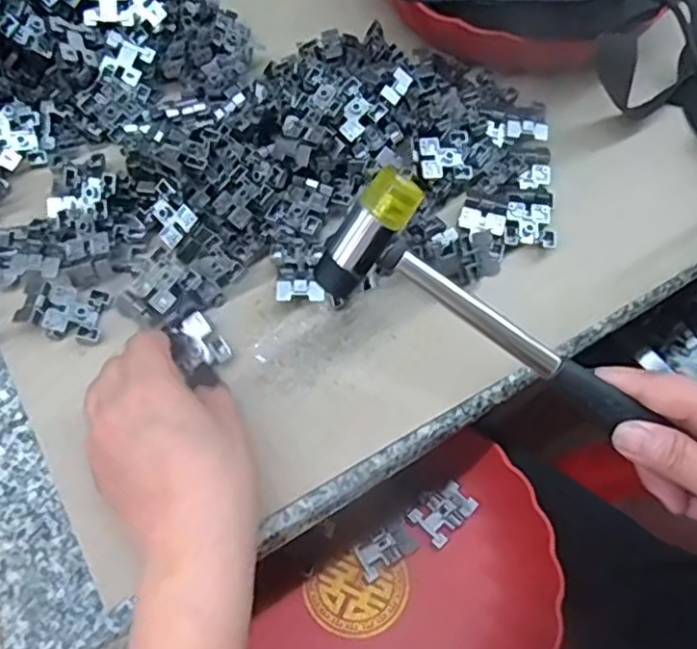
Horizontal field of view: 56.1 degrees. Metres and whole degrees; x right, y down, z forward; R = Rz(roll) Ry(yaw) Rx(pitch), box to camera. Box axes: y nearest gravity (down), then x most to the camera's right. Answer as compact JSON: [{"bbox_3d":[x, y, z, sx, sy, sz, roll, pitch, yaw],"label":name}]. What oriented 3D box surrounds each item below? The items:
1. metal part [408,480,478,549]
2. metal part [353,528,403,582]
[{"bbox_3d":[0.069,0.134,0.469,0.043,0.004,0.030,-39,72,-20],"label":"metal part"},{"bbox_3d":[0.019,0.157,0.449,0.028,0.009,0.024,-33,70,-18],"label":"metal part"}]

